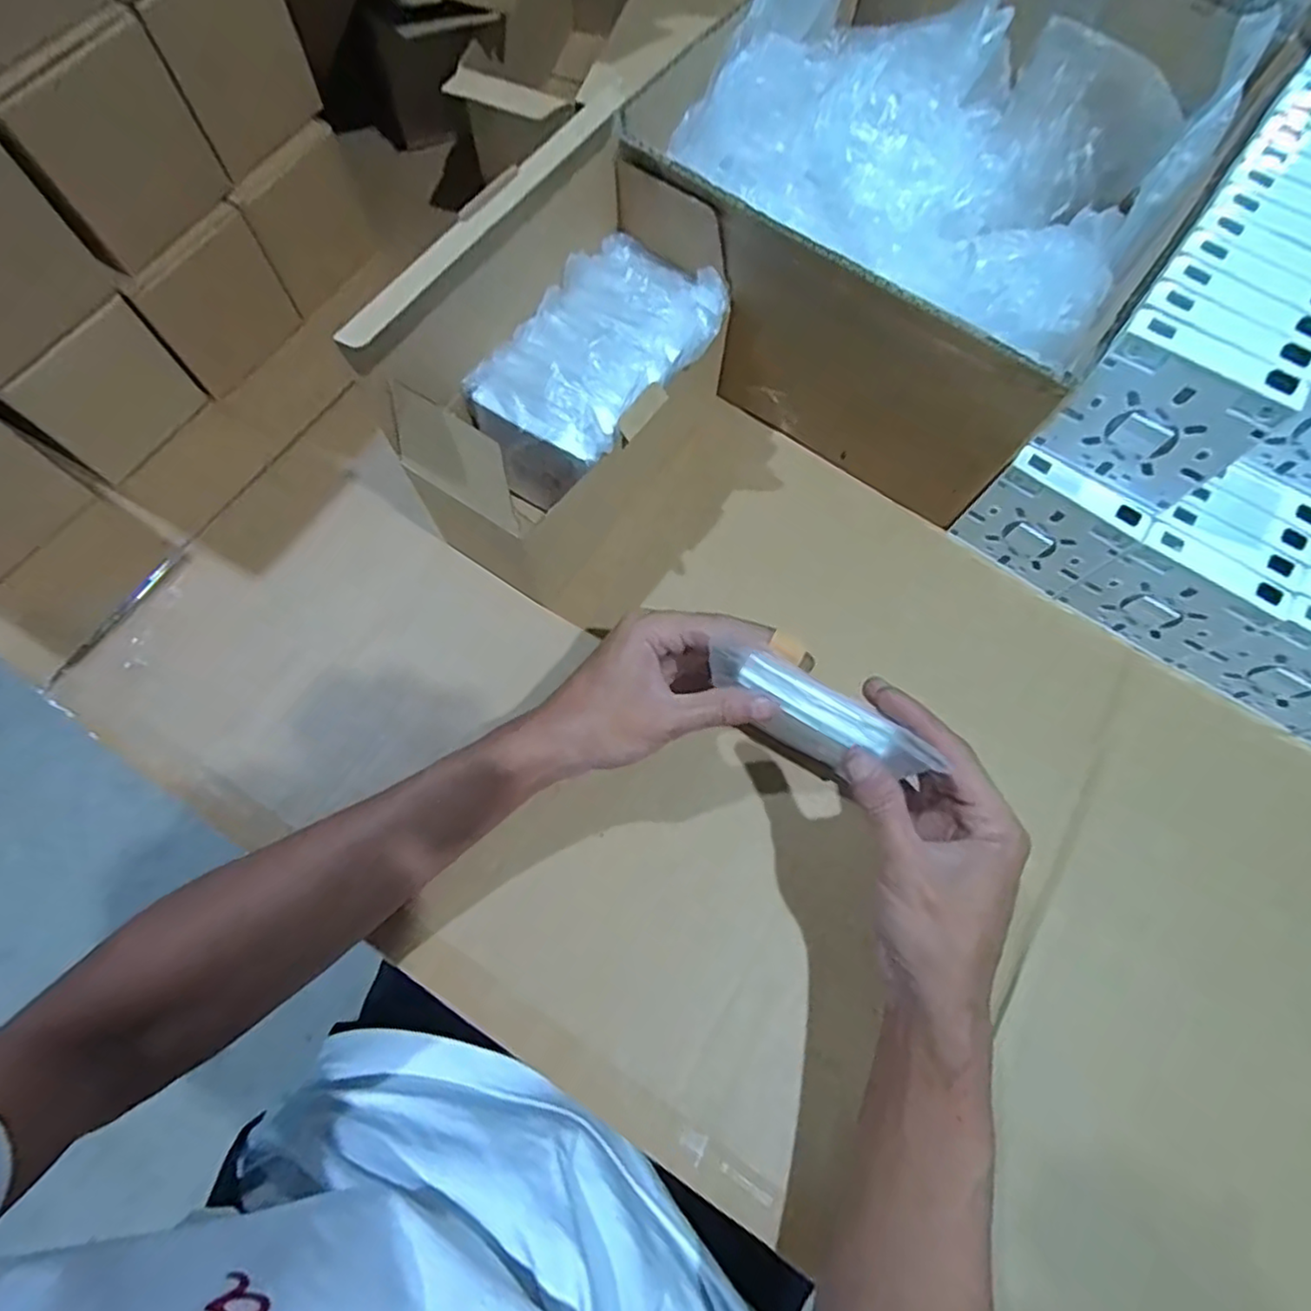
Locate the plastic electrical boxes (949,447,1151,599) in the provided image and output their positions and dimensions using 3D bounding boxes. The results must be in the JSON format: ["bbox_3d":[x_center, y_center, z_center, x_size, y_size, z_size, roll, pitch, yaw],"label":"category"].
[{"bbox_3d":[0.254,-0.084,0.428,0.084,0.078,0.025,31,74,8],"label":"plastic electrical boxes"}]

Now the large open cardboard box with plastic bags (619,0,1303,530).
[{"bbox_3d":[0.190,-0.319,0.458,0.280,0.155,0.331,35,75,9],"label":"large open cardboard box with plastic bags"}]

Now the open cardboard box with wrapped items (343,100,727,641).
[{"bbox_3d":[-0.047,-0.170,0.397,0.123,0.188,0.212,27,74,7],"label":"open cardboard box with wrapped items"}]

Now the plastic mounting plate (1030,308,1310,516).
[{"bbox_3d":[0.270,-0.129,0.355,0.084,0.088,0.025,34,75,9],"label":"plastic mounting plate"}]

